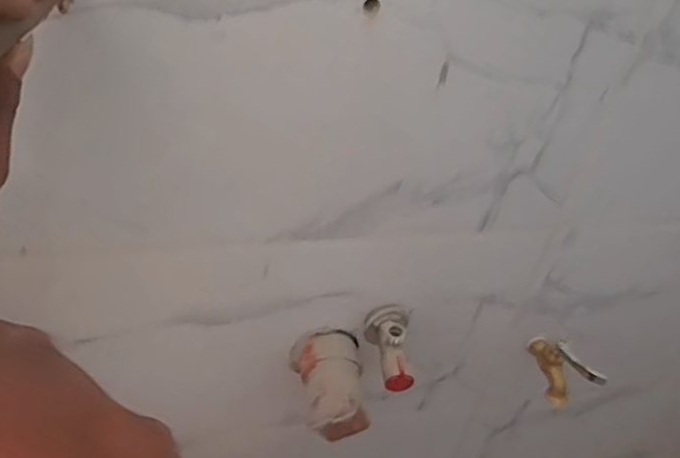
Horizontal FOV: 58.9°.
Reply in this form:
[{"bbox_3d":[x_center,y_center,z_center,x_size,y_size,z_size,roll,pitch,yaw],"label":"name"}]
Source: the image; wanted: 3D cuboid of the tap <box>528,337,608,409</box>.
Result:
[{"bbox_3d":[0.247,0.157,0.678,0.032,0.070,0.089,-23,50,-30],"label":"tap"}]

